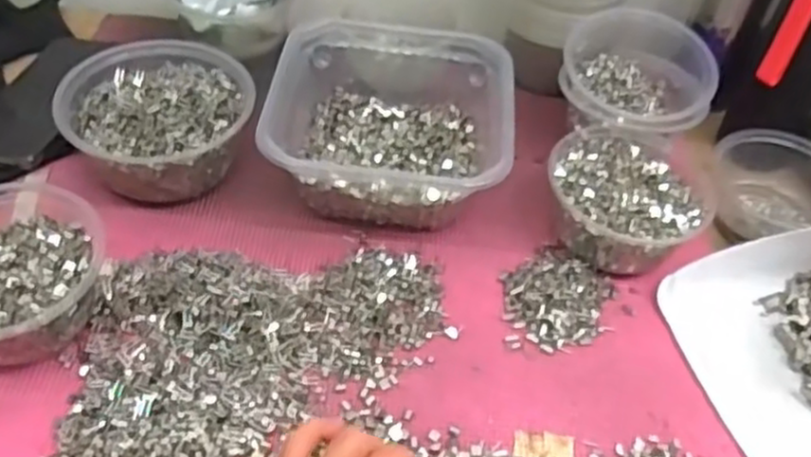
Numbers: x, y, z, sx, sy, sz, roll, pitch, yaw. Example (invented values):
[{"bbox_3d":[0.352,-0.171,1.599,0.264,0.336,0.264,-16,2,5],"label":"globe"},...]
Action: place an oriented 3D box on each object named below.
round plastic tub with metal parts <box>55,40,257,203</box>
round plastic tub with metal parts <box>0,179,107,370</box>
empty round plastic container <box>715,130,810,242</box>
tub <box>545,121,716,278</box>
[{"bbox_3d":[-0.179,-0.077,0.555,0.134,0.067,0.113,-13,52,-15],"label":"round plastic tub with metal parts"},{"bbox_3d":[-0.243,0.030,0.461,0.113,0.060,0.109,3,47,-3],"label":"round plastic tub with metal parts"},{"bbox_3d":[0.292,-0.034,0.595,0.107,0.045,0.091,-20,54,-20],"label":"empty round plastic container"},{"bbox_3d":[0.161,-0.024,0.551,0.114,0.052,0.125,3,49,-3],"label":"tub"}]

